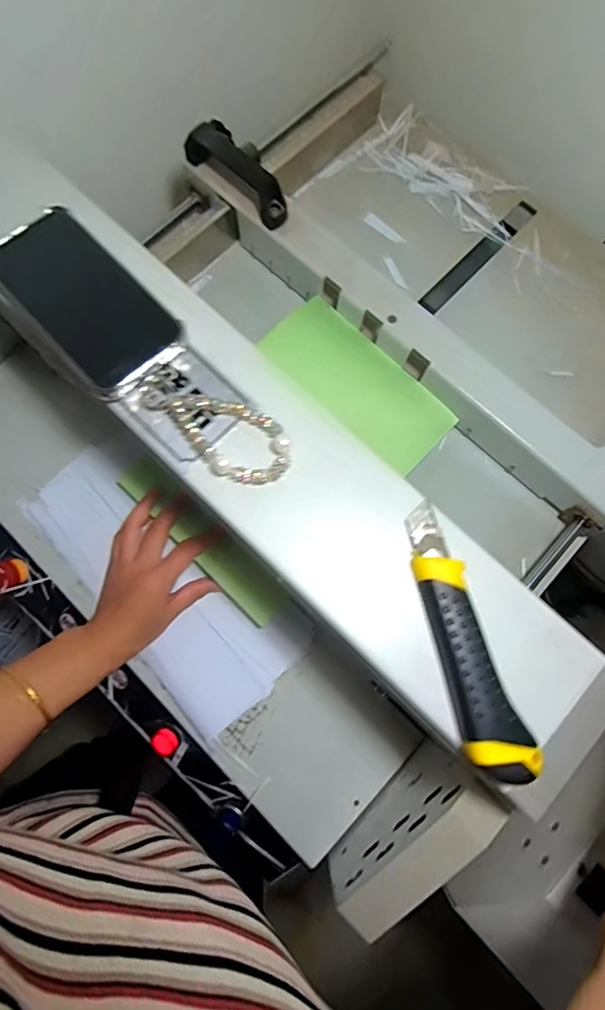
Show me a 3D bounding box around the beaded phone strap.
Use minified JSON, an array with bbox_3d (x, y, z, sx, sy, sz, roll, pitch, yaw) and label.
[{"bbox_3d":[-0.059,-0.055,0.316,0.113,0.016,0.049,37,78,7],"label":"beaded phone strap"}]

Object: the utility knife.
[{"bbox_3d":[0.094,0.078,0.283,0.035,0.019,0.161,-16,77,-5],"label":"utility knife"}]

